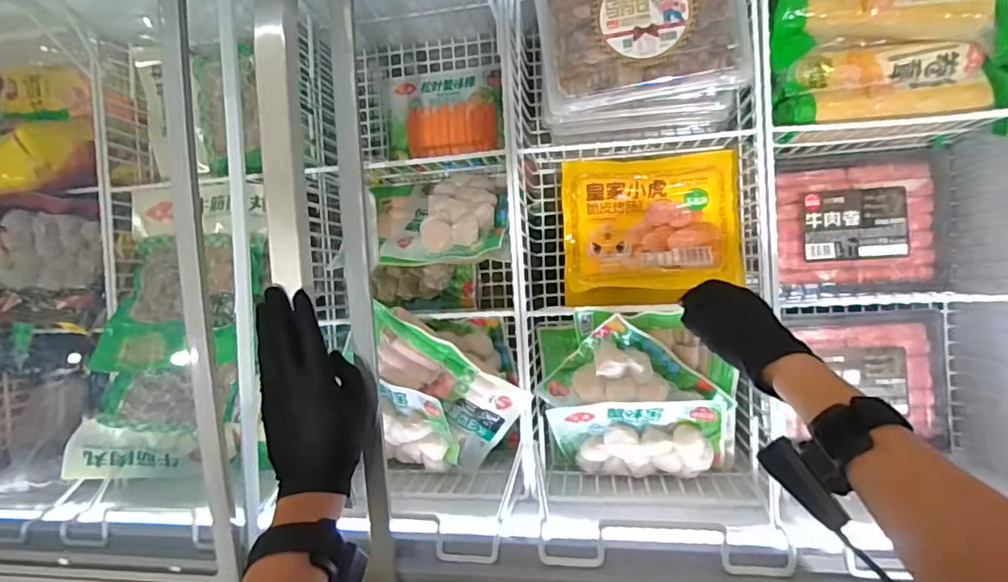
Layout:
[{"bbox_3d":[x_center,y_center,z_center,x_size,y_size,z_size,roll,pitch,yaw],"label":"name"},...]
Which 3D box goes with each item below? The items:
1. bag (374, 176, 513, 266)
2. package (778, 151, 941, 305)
[{"bbox_3d":[-0.088,-0.099,0.717,0.185,0.178,0.033,-10,133,7],"label":"bag"},{"bbox_3d":[0.445,-0.080,0.688,0.189,0.040,0.168,-4,90,10],"label":"package"}]

